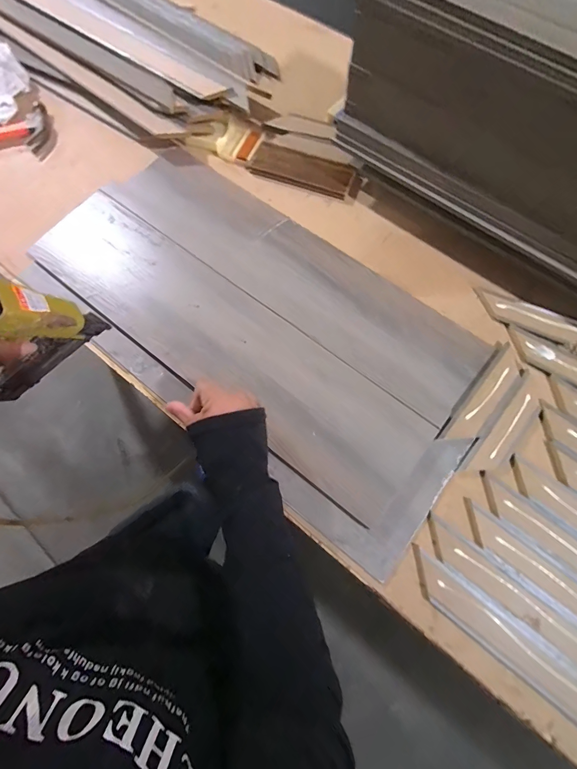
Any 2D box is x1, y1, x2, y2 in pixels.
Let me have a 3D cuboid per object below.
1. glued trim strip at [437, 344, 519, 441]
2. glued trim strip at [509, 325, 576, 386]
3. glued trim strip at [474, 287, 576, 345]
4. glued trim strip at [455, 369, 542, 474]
[{"bbox_3d":[0.279,0.016,0.486,0.046,0.006,0.179,37,78,12],"label":"glued trim strip"},{"bbox_3d":[0.411,-0.029,0.502,0.175,0.006,0.047,29,77,10],"label":"glued trim strip"},{"bbox_3d":[0.376,-0.104,0.521,0.172,0.008,0.044,26,76,9],"label":"glued trim strip"},{"bbox_3d":[0.306,0.061,0.476,0.050,0.005,0.177,39,79,12],"label":"glued trim strip"}]

